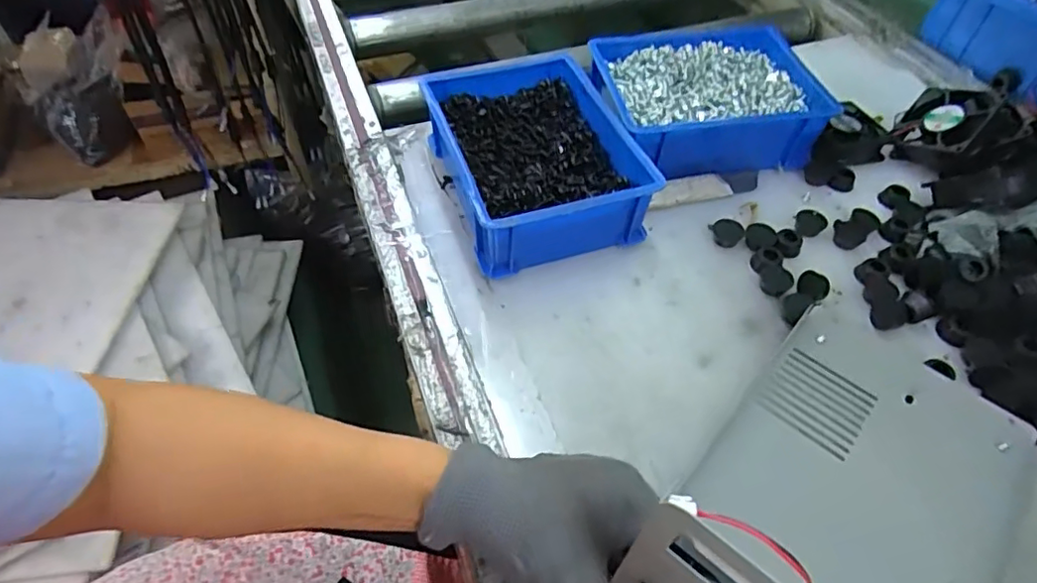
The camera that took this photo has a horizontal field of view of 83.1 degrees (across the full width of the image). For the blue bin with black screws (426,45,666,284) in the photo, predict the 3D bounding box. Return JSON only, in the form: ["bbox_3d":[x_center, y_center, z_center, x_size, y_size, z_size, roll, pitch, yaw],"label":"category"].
[{"bbox_3d":[0.013,-0.114,0.500,0.148,0.066,0.197,-15,53,-12],"label":"blue bin with black screws"}]

